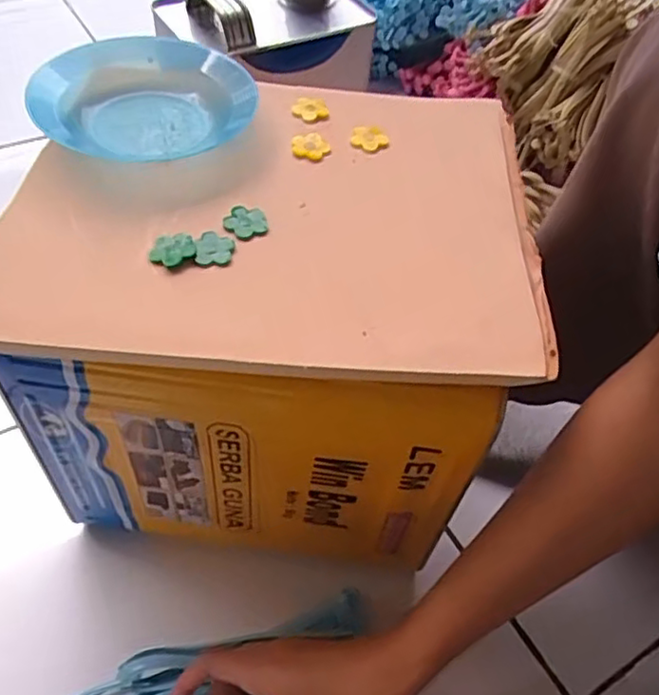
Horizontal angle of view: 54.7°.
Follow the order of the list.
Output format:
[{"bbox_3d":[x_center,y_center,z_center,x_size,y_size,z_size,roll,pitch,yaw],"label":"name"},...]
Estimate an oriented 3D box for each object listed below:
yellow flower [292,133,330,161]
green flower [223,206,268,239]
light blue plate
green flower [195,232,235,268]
[{"bbox_3d":[-0.011,-0.124,0.393,0.023,0.006,0.022,2,52,-5],"label":"yellow flower"},{"bbox_3d":[-0.045,-0.067,0.340,0.022,0.005,0.021,3,52,-4],"label":"green flower"},{"bbox_3d":[-0.113,-0.146,0.385,0.125,0.027,0.123,3,52,-4],"label":"light blue plate"},{"bbox_3d":[-0.059,-0.050,0.325,0.017,0.005,0.021,11,51,3],"label":"green flower"}]

